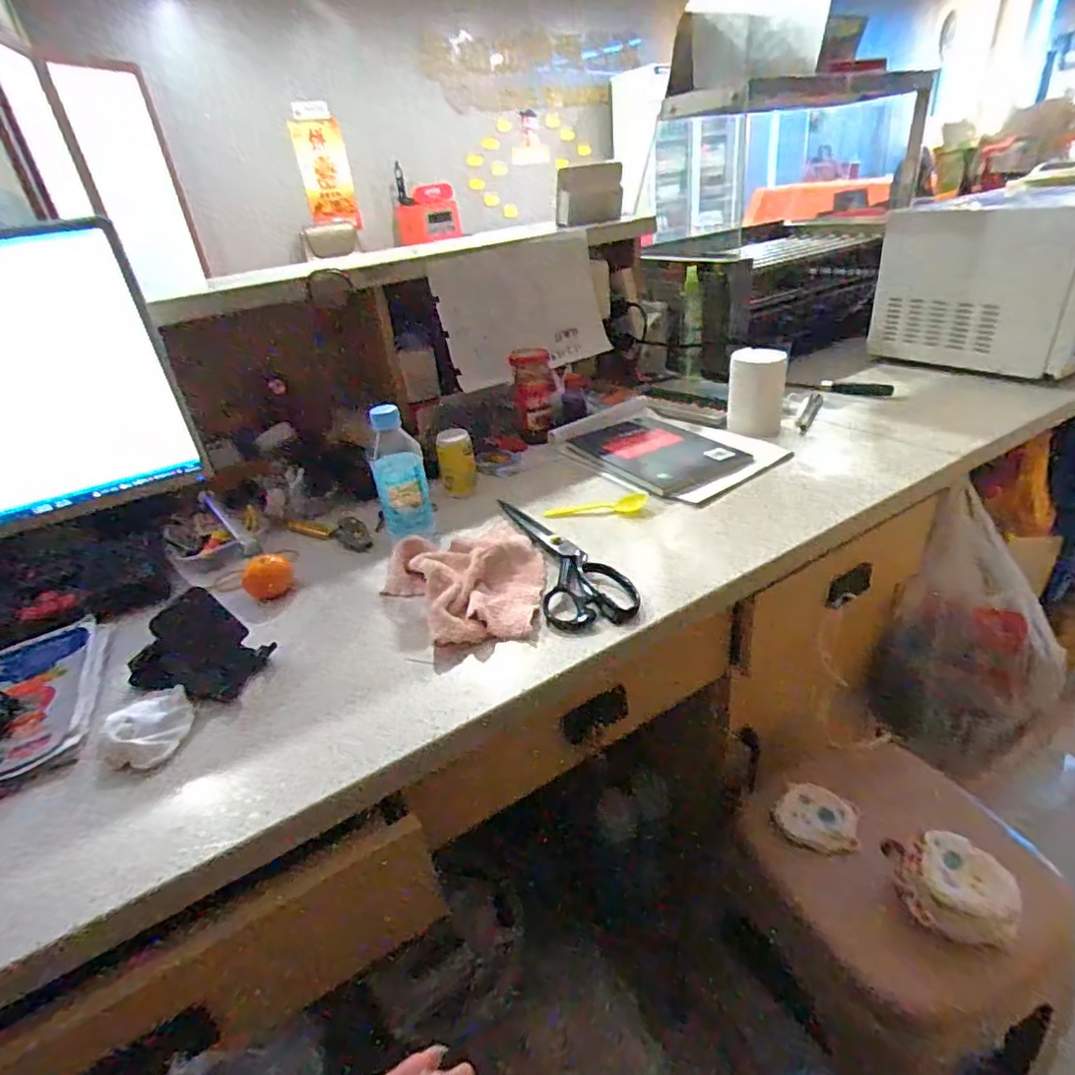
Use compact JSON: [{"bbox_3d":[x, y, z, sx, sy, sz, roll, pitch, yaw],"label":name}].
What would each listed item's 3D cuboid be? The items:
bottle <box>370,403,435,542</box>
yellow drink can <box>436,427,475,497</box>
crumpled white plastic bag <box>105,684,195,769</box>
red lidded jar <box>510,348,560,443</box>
[{"bbox_3d":[-0.161,-0.073,0.712,0.061,0.147,0.048,-14,31,-12],"label":"bottle"},{"bbox_3d":[-0.110,-0.101,0.833,0.049,0.080,0.056,-9,30,-3],"label":"yellow drink can"},{"bbox_3d":[-0.331,0.166,0.521,0.068,0.030,0.070,-29,37,-33],"label":"crumpled white plastic bag"},{"bbox_3d":[-0.002,-0.229,0.974,0.064,0.141,0.060,-5,30,3],"label":"red lidded jar"}]

